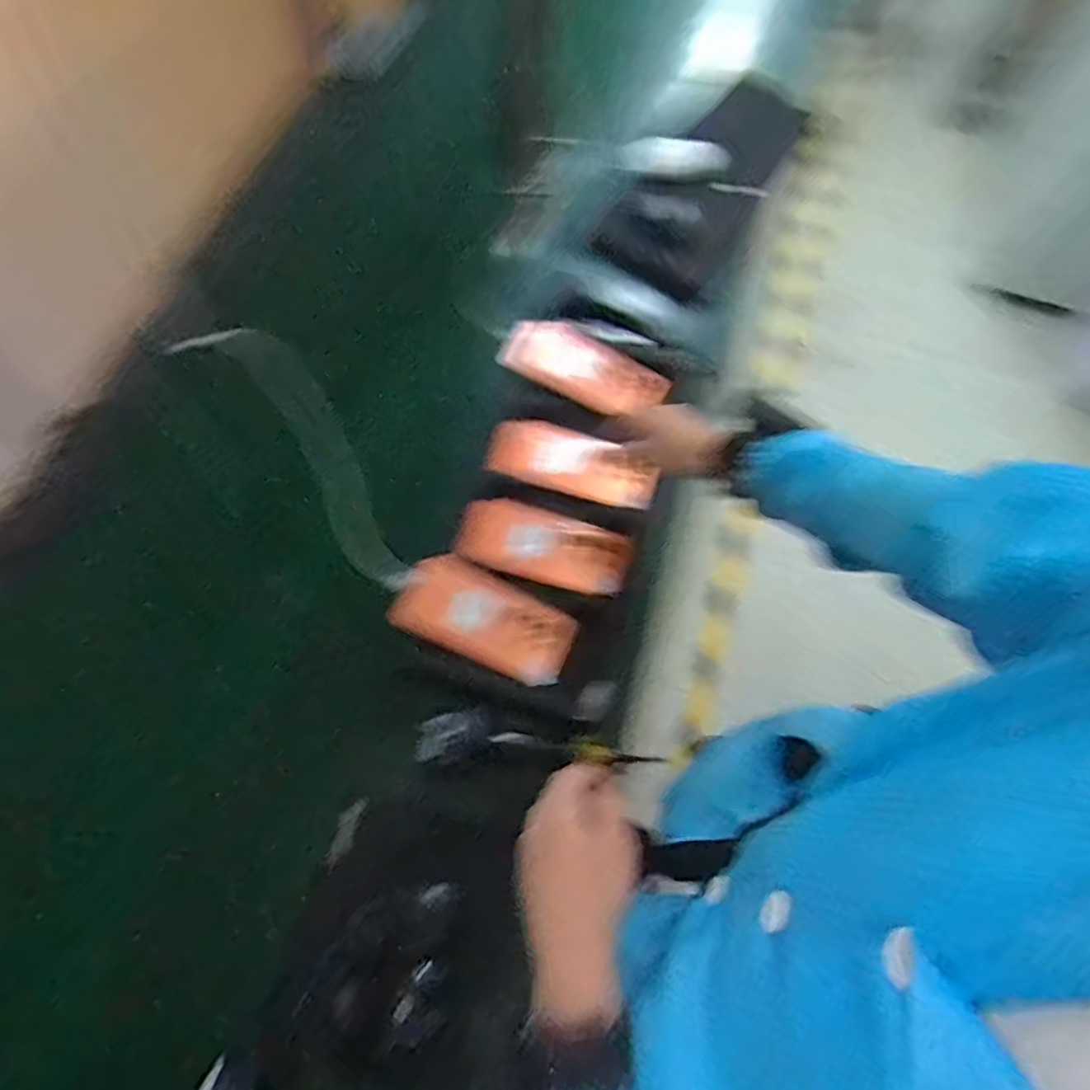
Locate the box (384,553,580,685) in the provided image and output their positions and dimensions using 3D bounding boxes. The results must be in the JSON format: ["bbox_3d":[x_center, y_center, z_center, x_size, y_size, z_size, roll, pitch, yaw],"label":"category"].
[{"bbox_3d":[-0.060,0.077,0.689,0.183,0.026,0.092,22,67,7],"label":"box"}]

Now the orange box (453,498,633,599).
[{"bbox_3d":[0.000,-0.001,0.739,0.192,0.029,0.085,16,68,4],"label":"orange box"}]

